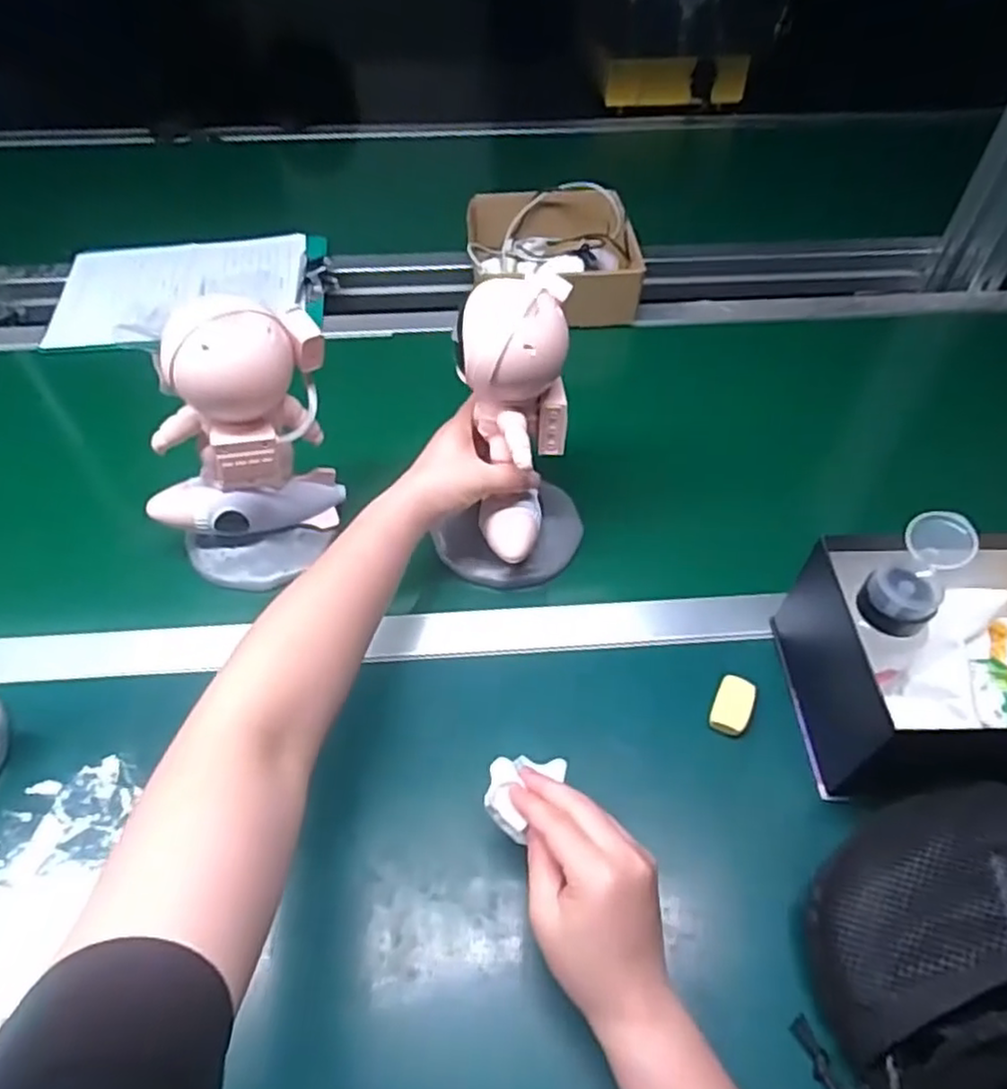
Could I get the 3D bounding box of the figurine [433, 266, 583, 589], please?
[{"bbox_3d":[0.006,-0.078,0.551,0.117,0.245,0.101,0,39,0],"label":"figurine"}]

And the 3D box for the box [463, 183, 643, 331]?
[{"bbox_3d":[0.060,-0.361,0.863,0.191,0.087,0.179,-5,51,-5],"label":"box"}]

